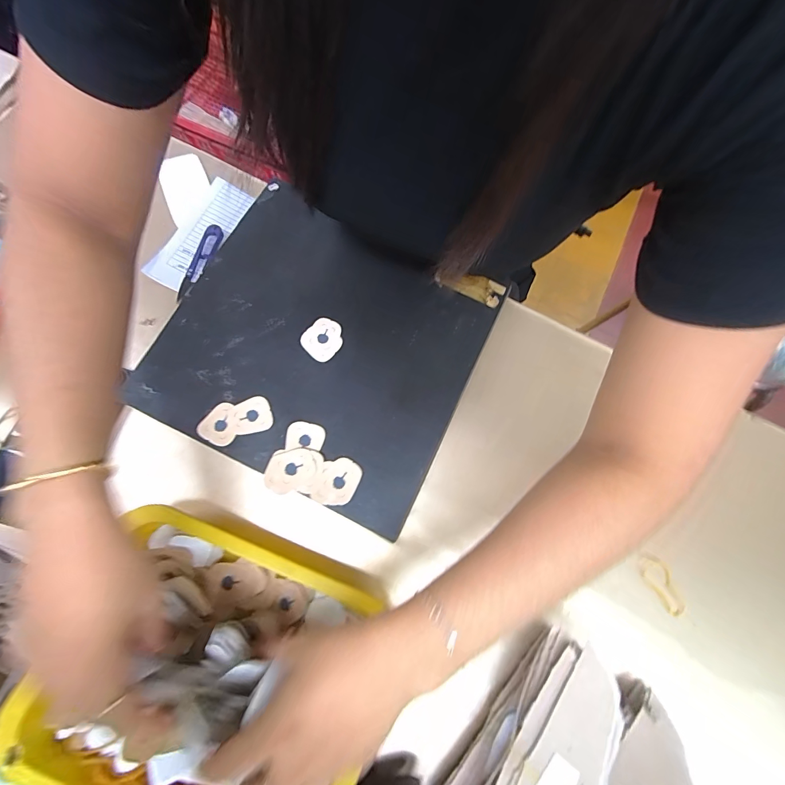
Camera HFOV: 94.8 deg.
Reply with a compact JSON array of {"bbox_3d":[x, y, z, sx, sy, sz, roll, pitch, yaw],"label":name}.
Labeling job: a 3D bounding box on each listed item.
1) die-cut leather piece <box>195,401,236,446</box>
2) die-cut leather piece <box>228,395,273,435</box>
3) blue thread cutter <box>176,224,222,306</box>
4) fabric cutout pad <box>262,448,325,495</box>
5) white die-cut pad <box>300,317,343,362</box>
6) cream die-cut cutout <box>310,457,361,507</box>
[{"bbox_3d":[-0.162,0.029,0.340,0.034,0.004,0.038,29,75,5],"label":"die-cut leather piece"},{"bbox_3d":[-0.136,0.022,0.344,0.038,0.004,0.033,-18,76,-8],"label":"die-cut leather piece"},{"bbox_3d":[-0.220,-0.148,0.411,0.021,0.010,0.099,16,72,4],"label":"blue thread cutter"},{"bbox_3d":[-0.091,0.072,0.332,0.050,0.004,0.039,-1,75,-4],"label":"fabric cutout pad"},{"bbox_3d":[-0.072,-0.055,0.372,0.037,0.006,0.042,38,76,7],"label":"white die-cut pad"},{"bbox_3d":[-0.051,0.082,0.332,0.038,0.004,0.043,18,74,2],"label":"cream die-cut cutout"}]

